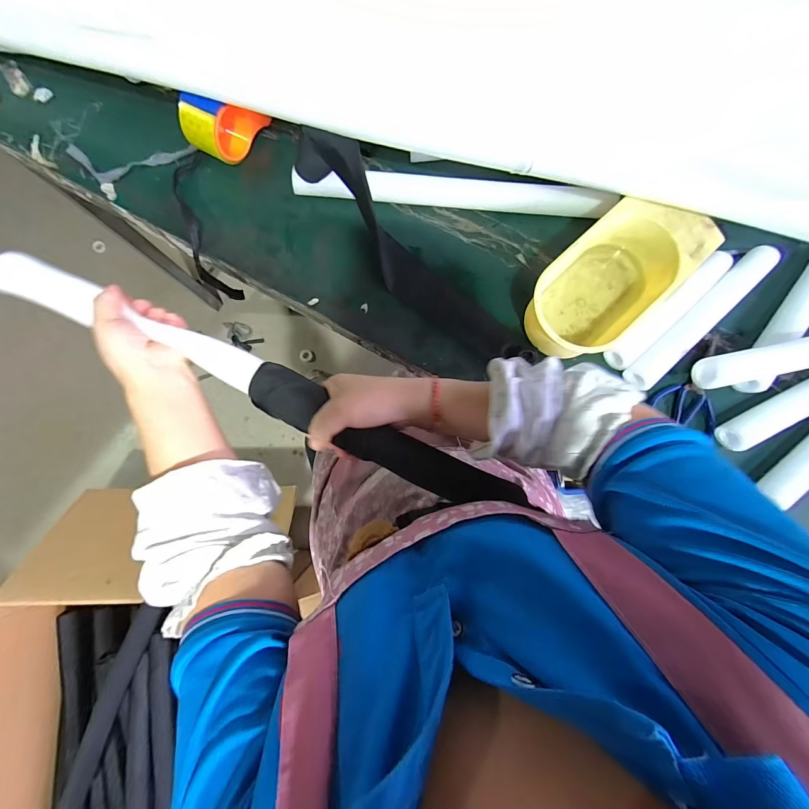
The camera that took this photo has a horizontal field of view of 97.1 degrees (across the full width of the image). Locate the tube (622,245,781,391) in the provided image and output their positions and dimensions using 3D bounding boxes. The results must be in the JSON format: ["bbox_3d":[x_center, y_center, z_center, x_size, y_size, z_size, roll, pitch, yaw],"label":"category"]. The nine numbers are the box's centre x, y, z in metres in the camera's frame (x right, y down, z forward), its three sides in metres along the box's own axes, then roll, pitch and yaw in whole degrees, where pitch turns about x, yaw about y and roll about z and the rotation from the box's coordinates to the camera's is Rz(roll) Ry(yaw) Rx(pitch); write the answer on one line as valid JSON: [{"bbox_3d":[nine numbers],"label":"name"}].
[{"bbox_3d":[0.467,-0.140,0.553,0.292,0.041,0.046,-42,83,-7],"label":"tube"}]

